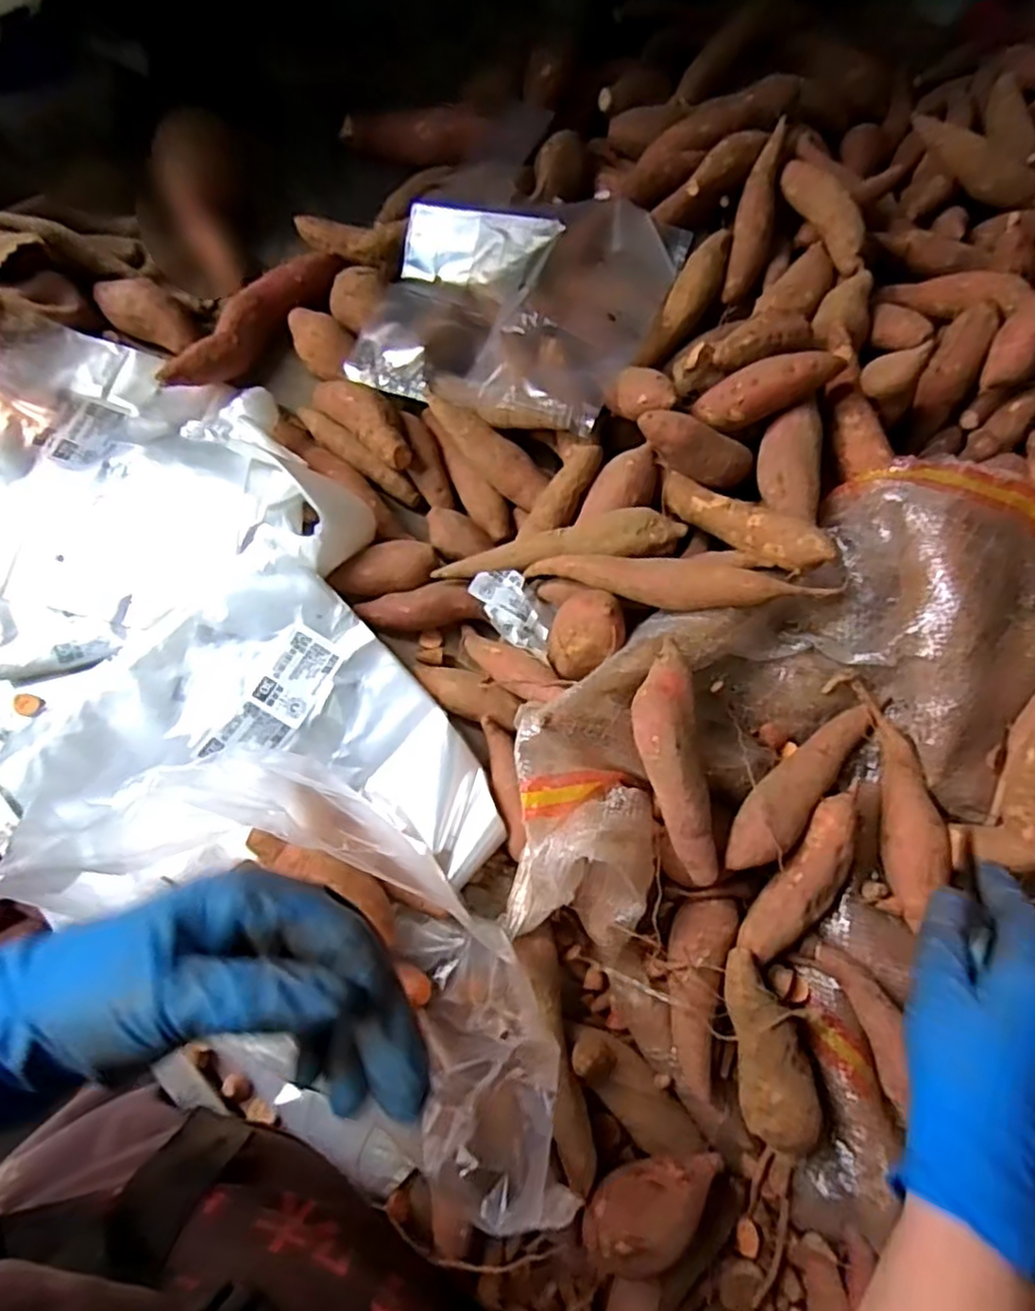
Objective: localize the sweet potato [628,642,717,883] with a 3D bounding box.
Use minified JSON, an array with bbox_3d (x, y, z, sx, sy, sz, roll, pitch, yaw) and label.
[{"bbox_3d":[0.085,0.060,0.400,0.034,0.038,0.126,-5,69,-7],"label":"sweet potato"}]

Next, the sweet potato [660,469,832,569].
[{"bbox_3d":[0.140,-0.085,0.452,0.027,0.026,0.128,-37,43,-12],"label":"sweet potato"}]

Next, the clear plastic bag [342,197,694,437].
[{"bbox_3d":[0.000,-0.281,0.553,0.209,0.041,0.233,23,69,4],"label":"clear plastic bag"}]

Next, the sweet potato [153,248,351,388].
[{"bbox_3d":[-0.210,-0.270,0.574,0.035,0.040,0.182,35,70,9],"label":"sweet potato"}]

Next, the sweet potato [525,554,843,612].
[{"bbox_3d":[0.091,-0.042,0.439,0.179,0.029,0.024,9,71,21],"label":"sweet potato"}]

